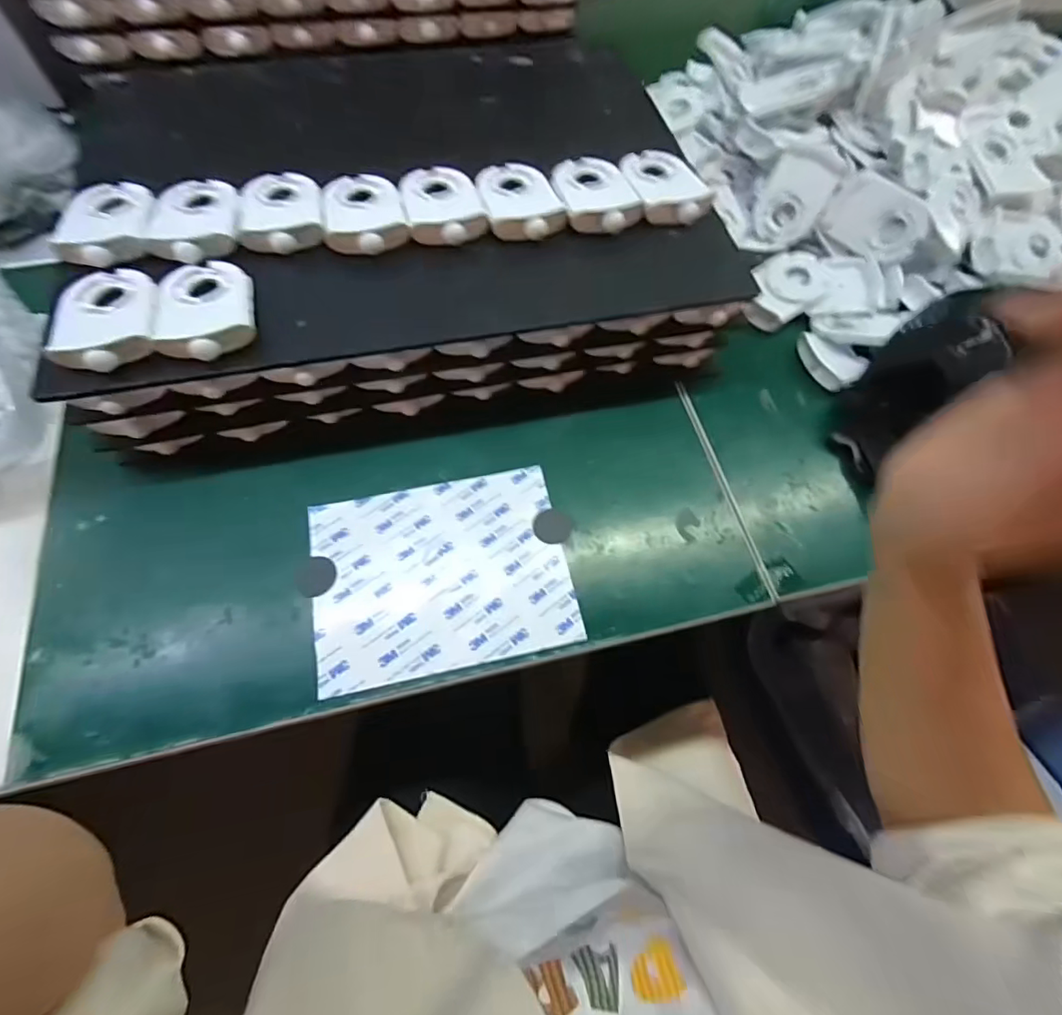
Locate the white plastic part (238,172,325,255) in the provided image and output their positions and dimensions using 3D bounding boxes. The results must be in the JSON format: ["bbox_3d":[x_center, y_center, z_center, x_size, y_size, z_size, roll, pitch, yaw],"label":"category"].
[{"bbox_3d":[-0.183,-0.221,0.383,0.057,0.012,0.087,-12,66,-8],"label":"white plastic part"}]

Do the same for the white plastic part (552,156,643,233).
[{"bbox_3d":[0.048,-0.250,0.406,0.058,0.014,0.094,-13,66,-8],"label":"white plastic part"}]

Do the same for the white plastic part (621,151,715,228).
[{"bbox_3d":[0.105,-0.259,0.414,0.055,0.015,0.088,-10,65,-7],"label":"white plastic part"}]

